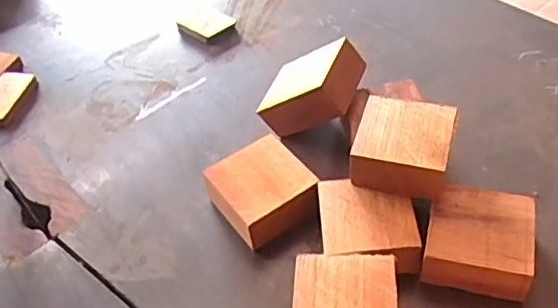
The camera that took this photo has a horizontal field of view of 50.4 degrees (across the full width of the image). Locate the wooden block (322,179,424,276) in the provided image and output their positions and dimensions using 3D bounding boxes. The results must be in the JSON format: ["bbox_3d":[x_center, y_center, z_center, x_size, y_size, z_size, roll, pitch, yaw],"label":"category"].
[{"bbox_3d":[0.053,0.044,0.357,0.054,0.029,0.055,-4,47,3],"label":"wooden block"}]

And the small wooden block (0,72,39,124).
[{"bbox_3d":[-0.224,-0.046,0.485,0.035,0.009,0.060,4,48,10],"label":"small wooden block"}]

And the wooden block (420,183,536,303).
[{"bbox_3d":[0.116,0.050,0.345,0.057,0.029,0.054,10,49,16],"label":"wooden block"}]

